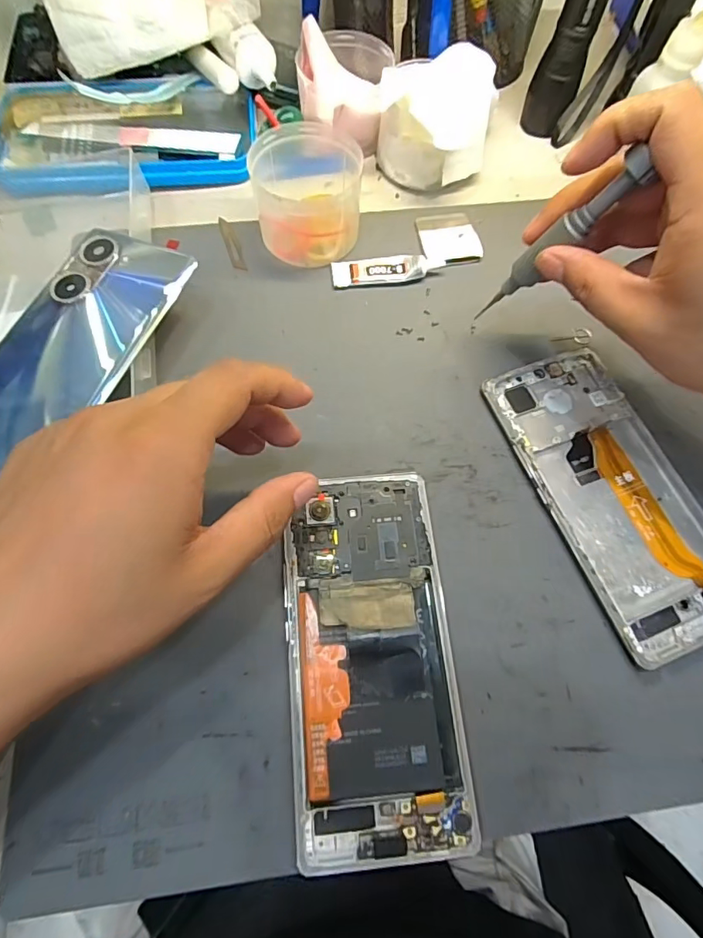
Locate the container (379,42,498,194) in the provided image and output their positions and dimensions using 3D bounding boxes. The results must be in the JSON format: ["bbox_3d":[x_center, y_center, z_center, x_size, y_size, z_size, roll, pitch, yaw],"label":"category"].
[{"bbox_3d":[0.064,-0.234,0.311,0.062,0.056,0.082,43,73,14],"label":"container"}]

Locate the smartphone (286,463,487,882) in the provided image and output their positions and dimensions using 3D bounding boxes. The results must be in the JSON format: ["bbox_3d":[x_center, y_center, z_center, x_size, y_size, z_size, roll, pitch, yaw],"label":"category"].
[{"bbox_3d":[0.009,0.077,0.207,0.071,0.012,0.156,-3,69,-3],"label":"smartphone"}]

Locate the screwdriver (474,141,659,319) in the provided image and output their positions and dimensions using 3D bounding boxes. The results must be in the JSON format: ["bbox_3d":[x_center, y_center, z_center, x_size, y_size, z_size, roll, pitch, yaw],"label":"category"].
[{"bbox_3d":[0.094,-0.104,0.224,0.012,0.101,0.010,15,67,-19],"label":"screwdriver"}]

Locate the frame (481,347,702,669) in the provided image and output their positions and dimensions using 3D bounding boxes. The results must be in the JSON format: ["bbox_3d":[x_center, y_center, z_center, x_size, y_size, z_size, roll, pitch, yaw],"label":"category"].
[{"bbox_3d":[0.134,0.010,0.244,0.074,0.008,0.156,-19,70,-9],"label":"frame"}]

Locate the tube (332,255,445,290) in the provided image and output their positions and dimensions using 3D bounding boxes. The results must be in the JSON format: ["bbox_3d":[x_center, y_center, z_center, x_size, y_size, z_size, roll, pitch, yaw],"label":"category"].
[{"bbox_3d":[0.022,-0.123,0.290,0.068,0.010,0.019,-3,69,-3],"label":"tube"}]

